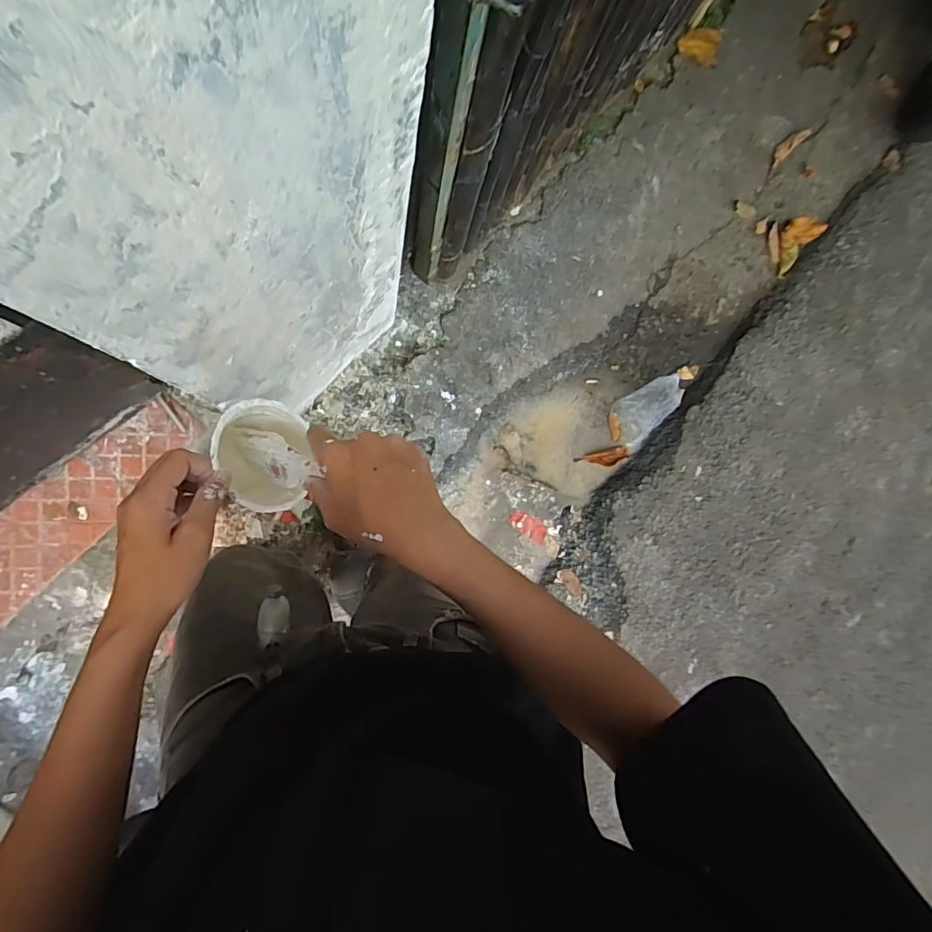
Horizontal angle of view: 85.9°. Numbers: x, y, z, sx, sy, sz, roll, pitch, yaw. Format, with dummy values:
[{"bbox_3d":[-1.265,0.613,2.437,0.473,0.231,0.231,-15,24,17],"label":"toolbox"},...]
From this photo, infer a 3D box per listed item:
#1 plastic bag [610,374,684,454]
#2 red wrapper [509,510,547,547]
[{"bbox_3d":[0.518,-0.169,1.410,0.134,0.055,0.256,46,81,-8],"label":"plastic bag"},{"bbox_3d":[0.176,0.165,1.381,0.117,0.006,0.059,36,82,-9],"label":"red wrapper"}]

